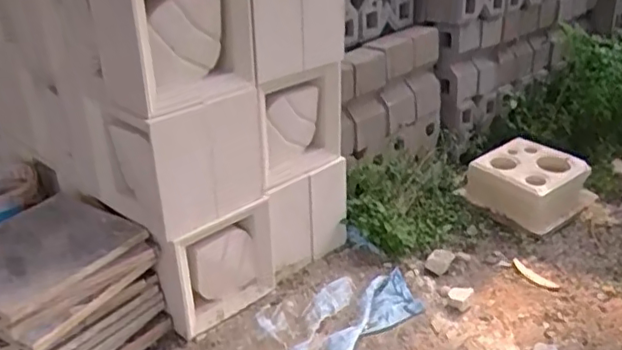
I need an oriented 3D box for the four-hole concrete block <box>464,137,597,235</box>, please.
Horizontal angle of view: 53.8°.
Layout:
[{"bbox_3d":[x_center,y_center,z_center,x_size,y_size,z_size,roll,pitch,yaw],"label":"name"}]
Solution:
[{"bbox_3d":[0.526,0.015,1.482,0.230,0.094,0.236,-22,30,-30],"label":"four-hole concrete block"}]

